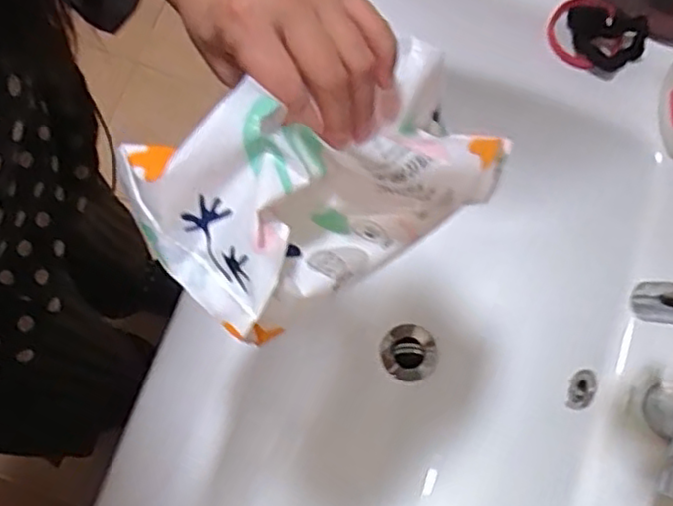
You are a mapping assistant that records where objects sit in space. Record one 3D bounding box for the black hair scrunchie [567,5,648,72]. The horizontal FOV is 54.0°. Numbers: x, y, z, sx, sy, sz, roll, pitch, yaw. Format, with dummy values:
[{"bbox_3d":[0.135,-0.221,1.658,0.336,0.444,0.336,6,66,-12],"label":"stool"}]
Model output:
[{"bbox_3d":[0.248,-0.196,0.605,0.073,0.018,0.048,20,79,2],"label":"black hair scrunchie"}]

